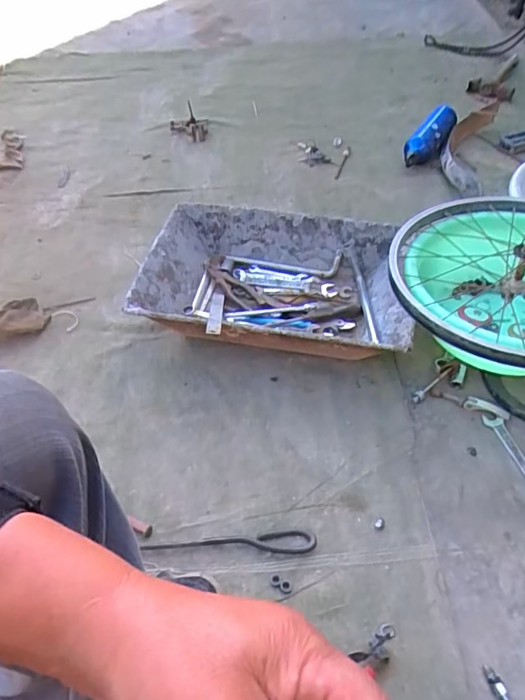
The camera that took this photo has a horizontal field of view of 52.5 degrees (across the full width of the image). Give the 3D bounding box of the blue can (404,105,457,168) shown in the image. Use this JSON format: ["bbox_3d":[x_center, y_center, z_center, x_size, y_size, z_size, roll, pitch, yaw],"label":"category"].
[{"bbox_3d":[0.397,-0.493,1.226,0.070,0.078,0.197,32,57,23],"label":"blue can"}]

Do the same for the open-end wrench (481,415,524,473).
[{"bbox_3d":[0.381,0.159,0.797,0.028,0.008,0.148,-15,50,-8],"label":"open-end wrench"}]

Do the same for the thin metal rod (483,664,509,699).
[{"bbox_3d":[0.277,0.399,0.607,0.014,0.011,0.073,-15,50,-8],"label":"thin metal rod"}]

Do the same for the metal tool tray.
[{"bbox_3d":[0.023,-0.120,0.979,0.469,0.128,0.314,6,52,10],"label":"metal tool tray"}]

